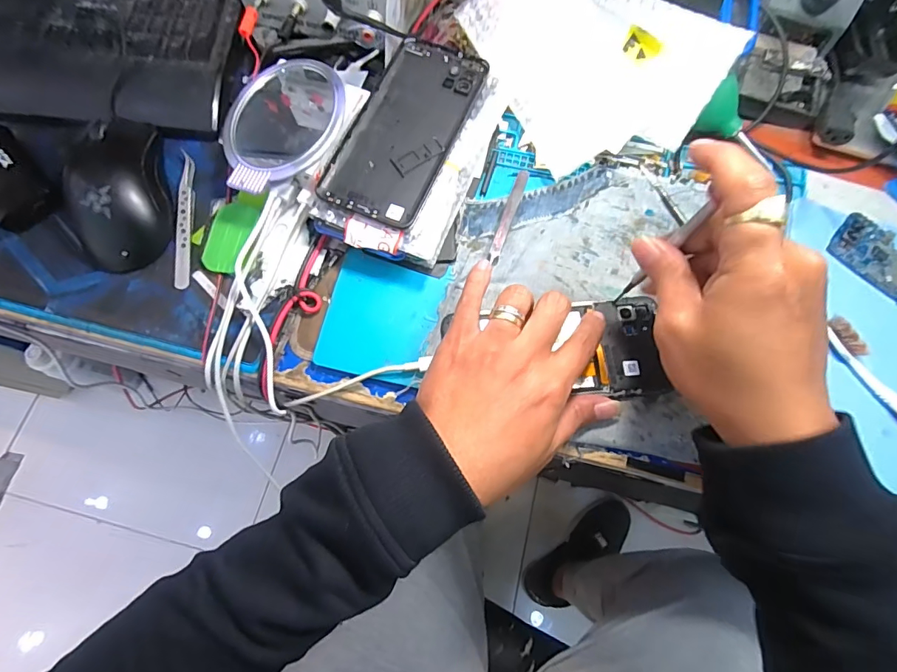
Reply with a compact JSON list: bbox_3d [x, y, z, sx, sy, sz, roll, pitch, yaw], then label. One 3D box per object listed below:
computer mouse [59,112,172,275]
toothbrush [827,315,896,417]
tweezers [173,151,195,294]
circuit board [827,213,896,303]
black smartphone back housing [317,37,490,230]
[{"bbox_3d":[-0.255,-0.112,0.347,0.063,0.037,0.116,-15,73,-7],"label":"computer mouse"},{"bbox_3d":[0.297,0.033,0.310,0.012,0.018,0.103,-33,76,-12],"label":"toothbrush"},{"bbox_3d":[-0.207,-0.093,0.356,0.013,0.006,0.116,-4,72,-3],"label":"tweezers"},{"bbox_3d":[0.327,-0.061,0.347,0.046,0.004,0.066,-43,80,-8],"label":"circuit board"},{"bbox_3d":[-0.030,-0.158,0.343,0.073,0.005,0.161,21,73,5],"label":"black smartphone back housing"}]

